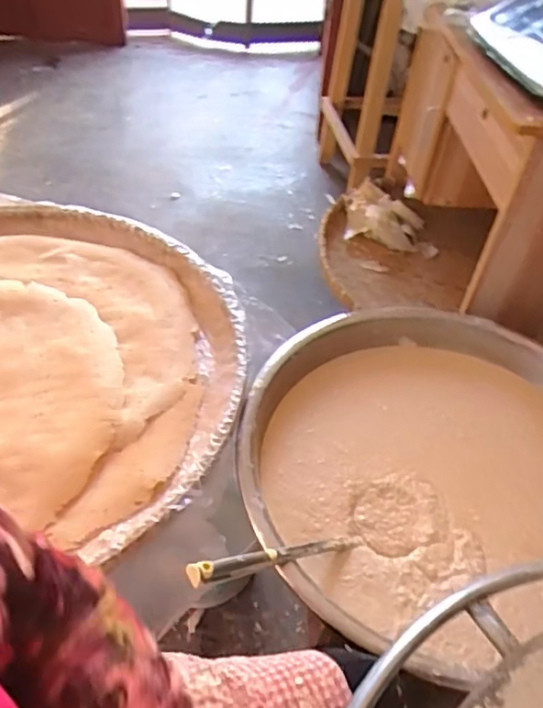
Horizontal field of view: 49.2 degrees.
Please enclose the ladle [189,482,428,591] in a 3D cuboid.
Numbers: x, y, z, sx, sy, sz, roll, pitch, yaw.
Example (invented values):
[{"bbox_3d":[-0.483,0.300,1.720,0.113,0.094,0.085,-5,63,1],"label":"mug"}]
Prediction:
[{"bbox_3d":[0.054,0.233,0.758,0.383,0.062,0.102,2,40,-39],"label":"ladle"}]

